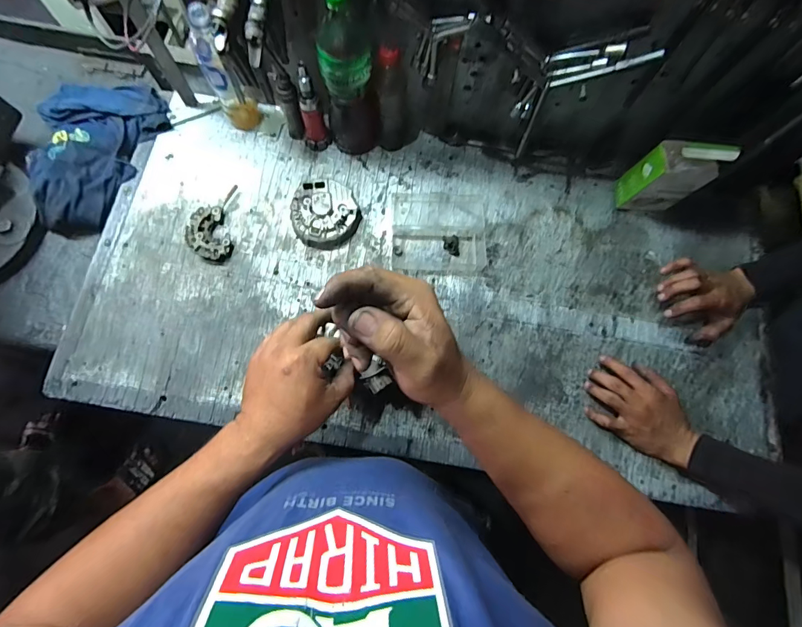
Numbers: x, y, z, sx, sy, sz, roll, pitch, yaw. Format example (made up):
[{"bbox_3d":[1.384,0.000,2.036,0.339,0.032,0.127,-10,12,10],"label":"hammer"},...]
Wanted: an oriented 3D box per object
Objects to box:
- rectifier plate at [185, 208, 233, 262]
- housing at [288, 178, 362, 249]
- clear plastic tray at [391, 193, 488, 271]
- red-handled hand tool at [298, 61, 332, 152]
[{"bbox_3d":[-0.325,-0.130,0.686,0.062,0.018,0.096,-19,76,-8],"label":"rectifier plate"},{"bbox_3d":[-0.135,-0.173,0.696,0.120,0.040,0.114,1,74,-3],"label":"housing"},{"bbox_3d":[0.067,-0.146,0.705,0.161,0.021,0.144,1,74,-3],"label":"clear plastic tray"},{"bbox_3d":[-0.148,-0.334,0.673,0.035,0.154,0.033,-43,81,-13],"label":"red-handled hand tool"}]

